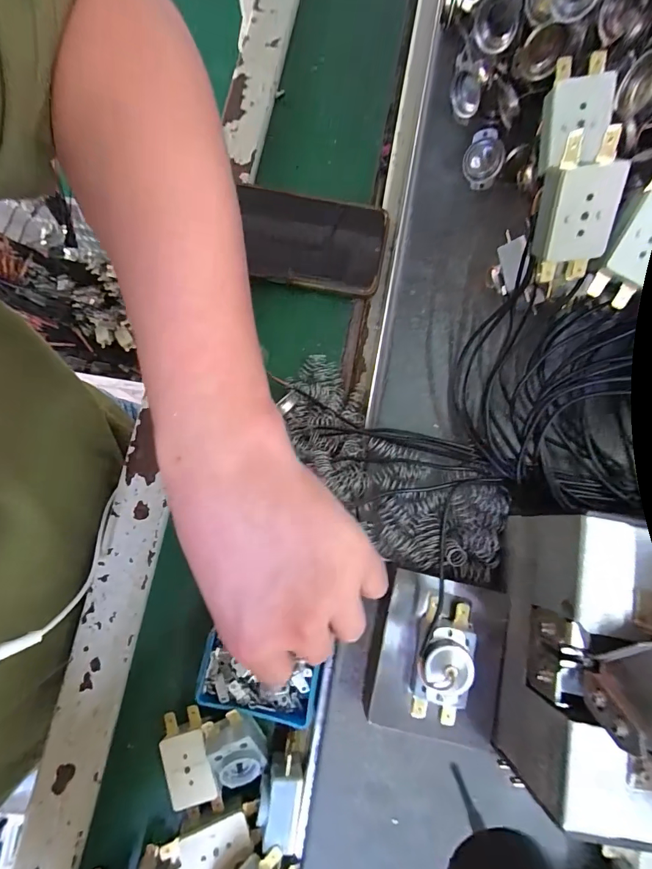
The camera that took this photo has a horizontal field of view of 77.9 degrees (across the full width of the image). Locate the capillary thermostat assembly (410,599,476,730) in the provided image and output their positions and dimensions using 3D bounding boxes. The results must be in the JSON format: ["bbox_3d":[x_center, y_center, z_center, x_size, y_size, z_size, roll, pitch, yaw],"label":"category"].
[{"bbox_3d":[0.061,0.120,0.210,0.029,0.020,0.059,12,79,1],"label":"capillary thermostat assembly"}]

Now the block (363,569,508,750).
[{"bbox_3d":[0.060,0.123,0.230,0.068,0.026,0.079,13,79,2],"label":"block"}]

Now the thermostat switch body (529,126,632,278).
[{"bbox_3d":[0.115,-0.102,0.186,0.032,0.061,0.014,8,40,15],"label":"thermostat switch body"}]

